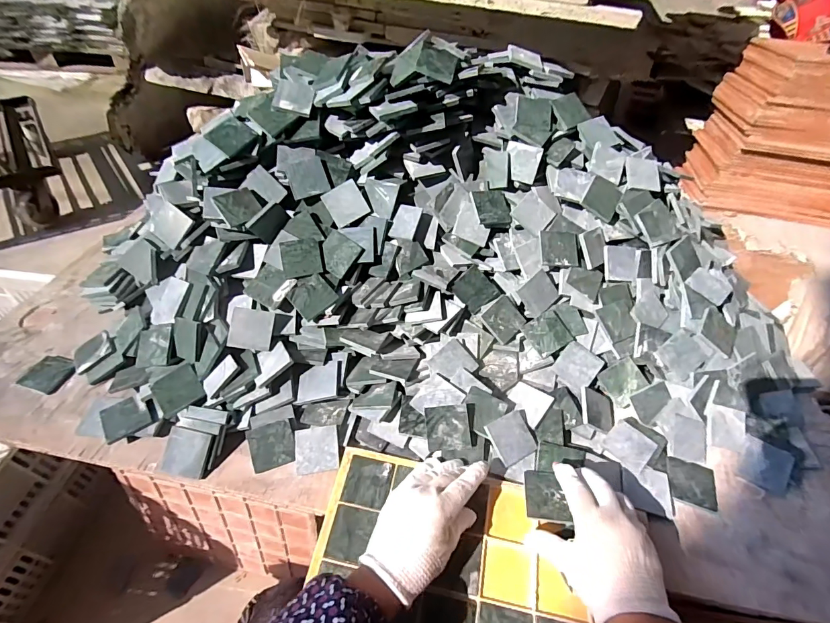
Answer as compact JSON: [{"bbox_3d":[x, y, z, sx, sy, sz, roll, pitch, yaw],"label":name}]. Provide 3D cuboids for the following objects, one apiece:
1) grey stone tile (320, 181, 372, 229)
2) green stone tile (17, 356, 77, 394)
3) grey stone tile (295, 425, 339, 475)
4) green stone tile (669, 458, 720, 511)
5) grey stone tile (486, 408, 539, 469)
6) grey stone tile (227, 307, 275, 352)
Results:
[{"bbox_3d":[-0.094,-0.147,0.551,0.050,0.050,0.004,-29,10,0],"label":"grey stone tile"},{"bbox_3d":[-0.494,0.084,0.545,0.053,0.012,0.050,13,48,9],"label":"green stone tile"},{"bbox_3d":[-0.116,0.163,0.477,0.050,0.004,0.052,-9,66,-2],"label":"grey stone tile"},{"bbox_3d":[0.326,0.200,0.470,0.056,0.007,0.051,14,48,9],"label":"green stone tile"},{"bbox_3d":[0.116,0.150,0.480,0.053,0.004,0.051,-19,76,-20],"label":"grey stone tile"},{"bbox_3d":[-0.207,0.023,0.509,0.050,0.050,0.009,10,7,-18],"label":"grey stone tile"}]

